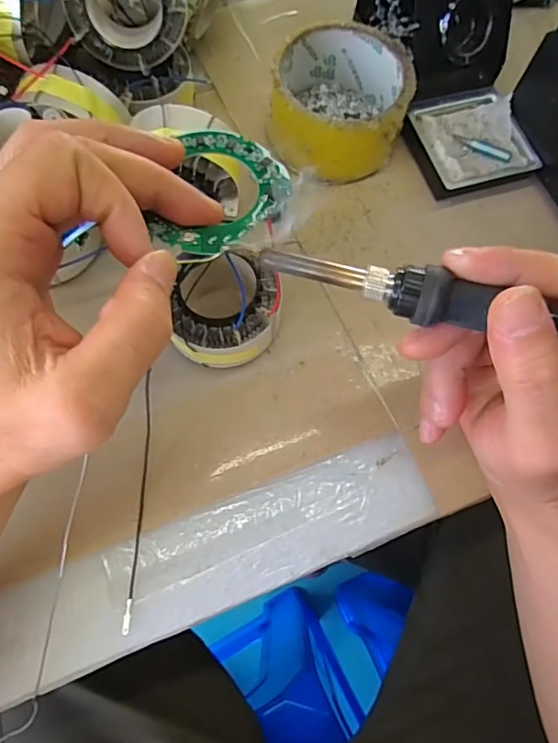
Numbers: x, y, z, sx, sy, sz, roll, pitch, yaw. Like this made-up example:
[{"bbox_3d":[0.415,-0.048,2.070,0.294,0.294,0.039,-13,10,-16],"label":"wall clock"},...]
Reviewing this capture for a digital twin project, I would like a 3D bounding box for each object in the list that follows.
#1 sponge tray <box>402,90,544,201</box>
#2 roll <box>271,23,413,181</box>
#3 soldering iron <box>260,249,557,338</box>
[{"bbox_3d":[0.123,-0.148,0.342,0.072,0.019,0.069,-19,72,-8],"label":"sponge tray"},{"bbox_3d":[0.038,-0.170,0.332,0.084,0.047,0.086,1,71,-2],"label":"roll"},{"bbox_3d":[0.086,-0.017,0.186,0.192,0.015,0.019,15,71,8],"label":"soldering iron"}]

